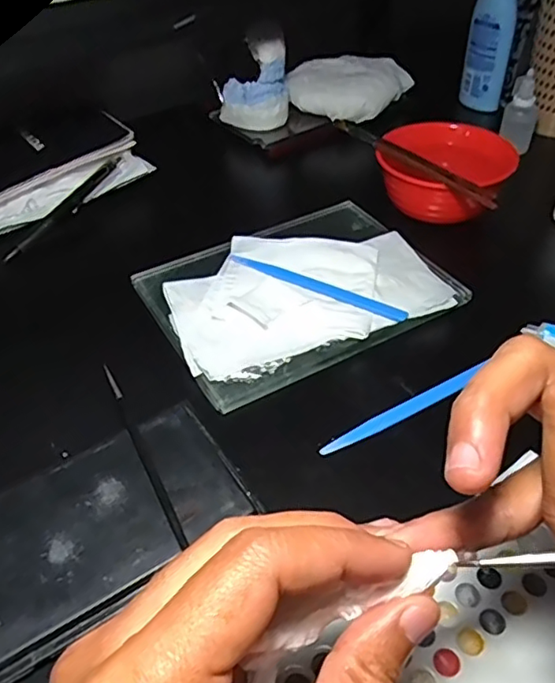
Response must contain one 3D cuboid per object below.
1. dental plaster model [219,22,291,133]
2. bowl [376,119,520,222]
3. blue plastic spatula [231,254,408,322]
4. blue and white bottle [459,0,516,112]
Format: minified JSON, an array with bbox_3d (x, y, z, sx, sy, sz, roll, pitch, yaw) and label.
[{"bbox_3d":[-0.025,-0.261,0.580,0.068,0.086,0.031,1,46,5],"label":"dental plaster model"},{"bbox_3d":[0.137,-0.140,0.480,0.104,0.042,0.101,-2,46,2],"label":"bowl"},{"bbox_3d":[0.025,-0.038,0.409,0.134,0.005,0.011,21,48,21],"label":"blue plastic spatula"},{"bbox_3d":[0.222,-0.318,0.601,0.044,0.144,0.034,14,46,15],"label":"blue and white bottle"}]

